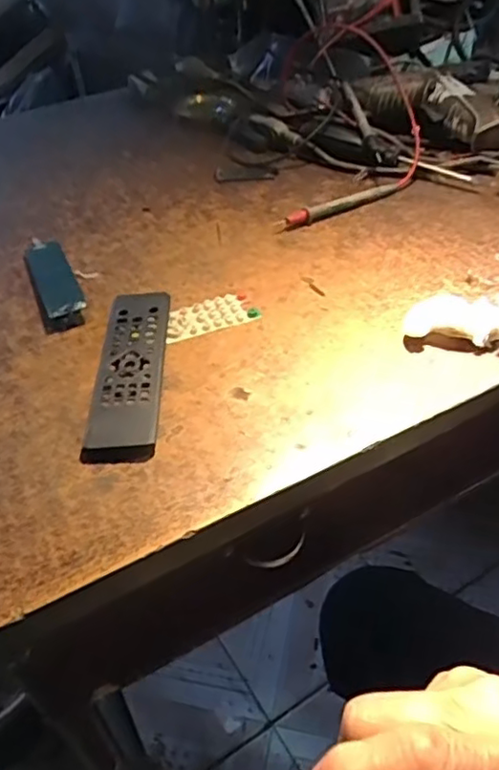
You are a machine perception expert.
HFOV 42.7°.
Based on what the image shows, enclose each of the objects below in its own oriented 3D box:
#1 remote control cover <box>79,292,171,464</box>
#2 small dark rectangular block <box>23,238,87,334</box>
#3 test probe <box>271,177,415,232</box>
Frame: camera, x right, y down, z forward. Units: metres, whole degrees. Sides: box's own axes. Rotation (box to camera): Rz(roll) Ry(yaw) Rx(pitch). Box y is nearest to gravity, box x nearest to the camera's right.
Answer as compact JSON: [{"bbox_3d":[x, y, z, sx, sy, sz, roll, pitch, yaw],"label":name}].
[{"bbox_3d":[-0.074,-0.011,0.400,0.040,0.015,0.145,-1,42,1],"label":"remote control cover"},{"bbox_3d":[-0.148,-0.079,0.476,0.032,0.011,0.122,-17,44,-16],"label":"small dark rectangular block"},{"bbox_3d":[0.083,-0.159,0.547,0.141,0.013,0.017,-23,46,-22],"label":"test probe"}]

